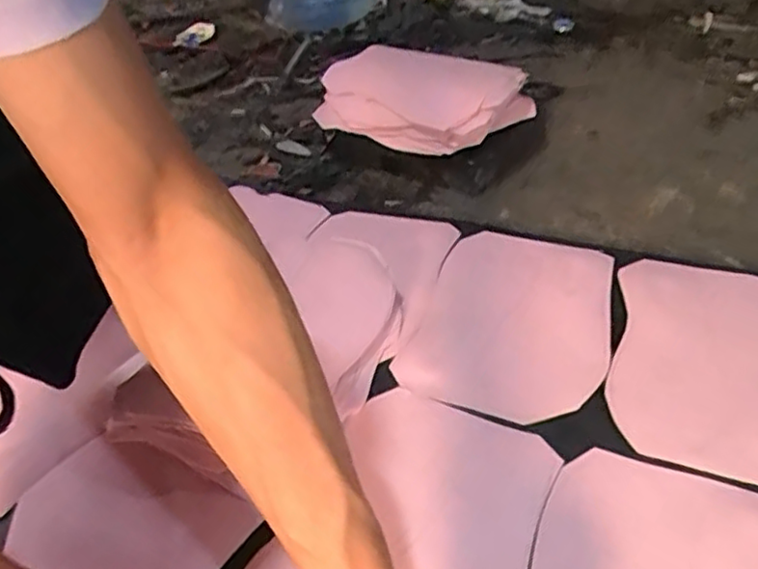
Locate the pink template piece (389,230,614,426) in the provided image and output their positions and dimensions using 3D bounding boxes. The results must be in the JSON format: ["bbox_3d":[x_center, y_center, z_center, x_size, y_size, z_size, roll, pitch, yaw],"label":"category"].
[{"bbox_3d":[0.141,0.032,0.684,0.188,0.011,0.274,9,38,20],"label":"pink template piece"}]

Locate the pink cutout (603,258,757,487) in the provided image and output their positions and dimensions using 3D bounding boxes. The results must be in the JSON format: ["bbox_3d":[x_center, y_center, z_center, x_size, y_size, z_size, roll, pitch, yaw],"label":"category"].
[{"bbox_3d":[0.319,0.065,0.608,0.186,0.009,0.279,8,39,19],"label":"pink cutout"}]

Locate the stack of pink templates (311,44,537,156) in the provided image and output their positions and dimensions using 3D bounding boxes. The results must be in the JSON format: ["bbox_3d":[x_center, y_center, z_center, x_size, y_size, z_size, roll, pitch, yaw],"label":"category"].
[{"bbox_3d":[0.065,-0.278,0.966,0.286,0.084,0.180,22,45,32],"label":"stack of pink templates"}]

